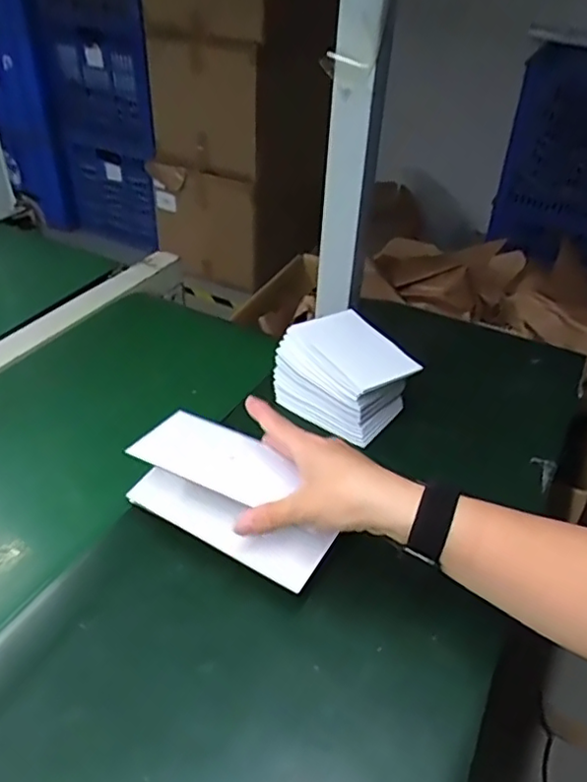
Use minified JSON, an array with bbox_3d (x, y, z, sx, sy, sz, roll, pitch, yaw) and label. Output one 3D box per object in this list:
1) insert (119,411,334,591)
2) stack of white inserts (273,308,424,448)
[{"bbox_3d":[-0.044,0.072,0.477,0.170,0.037,0.088,22,44,21],"label":"insert"},{"bbox_3d":[0.050,-0.013,0.606,0.085,0.082,0.113,-30,51,-33],"label":"stack of white inserts"}]

